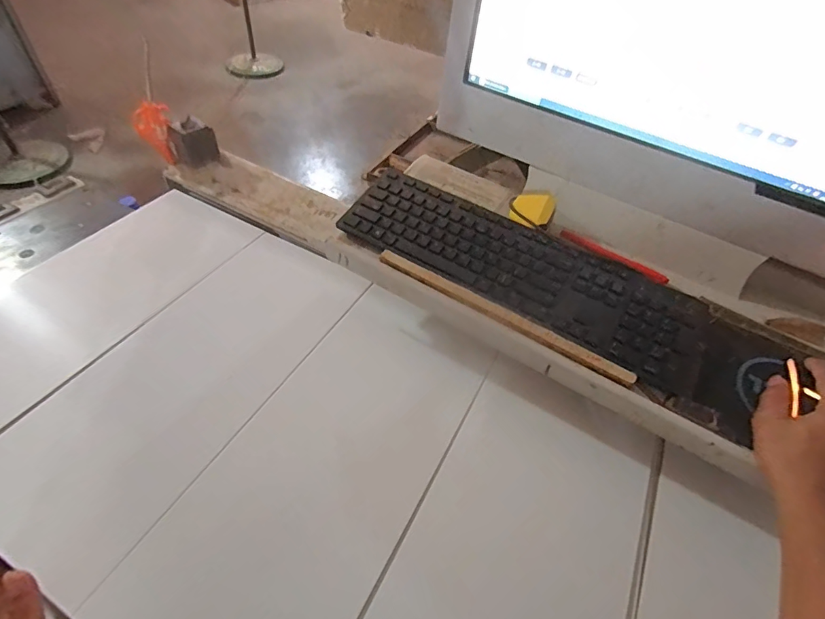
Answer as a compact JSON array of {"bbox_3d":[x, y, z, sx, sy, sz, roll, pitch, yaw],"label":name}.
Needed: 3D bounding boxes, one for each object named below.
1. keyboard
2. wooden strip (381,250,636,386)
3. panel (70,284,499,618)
[{"bbox_3d":[0.123,-0.055,0.536,0.443,0.029,0.125,28,52,18],"label":"keyboard"},{"bbox_3d":[0.097,0.004,0.503,0.310,0.011,0.017,28,52,18],"label":"wooden strip"},{"bbox_3d":[-0.077,0.152,0.479,0.203,0.022,0.450,26,49,14],"label":"panel"}]

